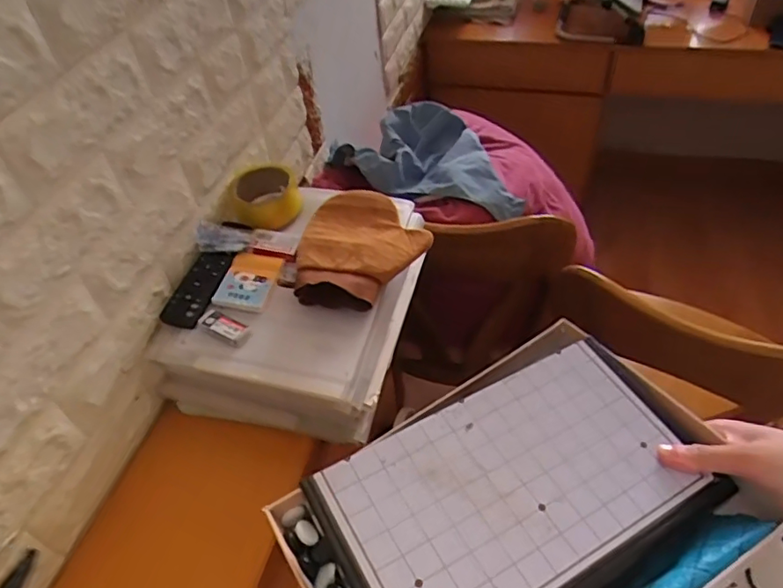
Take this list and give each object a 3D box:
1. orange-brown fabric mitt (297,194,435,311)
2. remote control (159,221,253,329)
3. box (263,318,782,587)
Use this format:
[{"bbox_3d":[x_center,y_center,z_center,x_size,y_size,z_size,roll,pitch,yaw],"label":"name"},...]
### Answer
[{"bbox_3d":[-0.038,-0.066,0.736,0.157,0.034,0.204,5,46,12],"label":"orange-brown fabric mitt"},{"bbox_3d":[-0.227,-0.032,0.726,0.047,0.017,0.181,8,47,16],"label":"remote control"},{"bbox_3d":[0.088,0.146,0.404,0.299,0.060,0.216,-27,48,-19],"label":"box"}]

